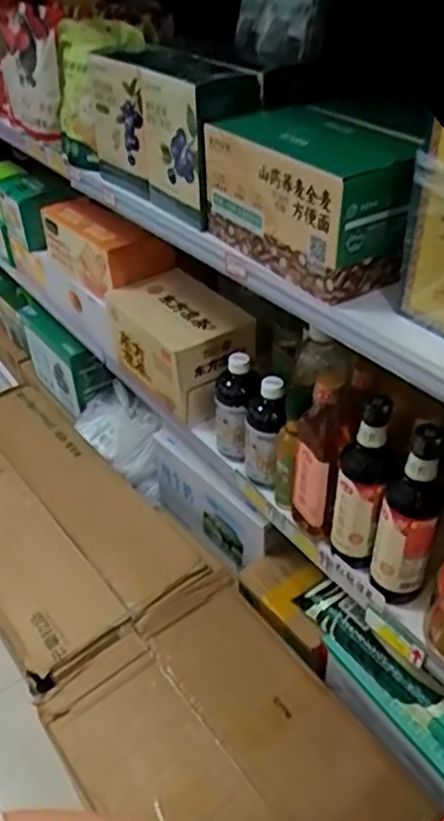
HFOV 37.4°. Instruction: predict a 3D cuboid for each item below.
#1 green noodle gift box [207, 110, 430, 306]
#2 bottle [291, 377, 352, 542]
[{"bbox_3d":[0.084,-0.236,0.727,0.118,0.123,0.248,-20,43,-19],"label":"green noodle gift box"},{"bbox_3d":[0.122,0.063,0.817,0.059,0.226,0.060,5,40,10],"label":"bottle"}]

